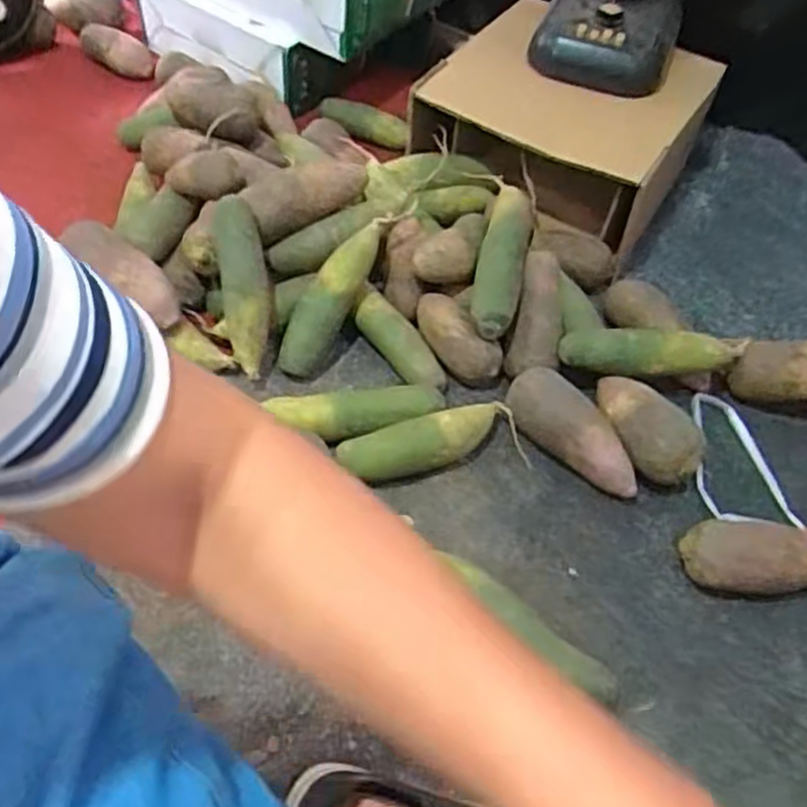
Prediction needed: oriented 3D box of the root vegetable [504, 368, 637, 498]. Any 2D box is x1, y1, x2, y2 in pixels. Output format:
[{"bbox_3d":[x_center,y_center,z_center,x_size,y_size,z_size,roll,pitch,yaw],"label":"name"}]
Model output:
[{"bbox_3d":[0.187,0.028,0.780,0.058,0.057,0.167,-37,63,-28],"label":"root vegetable"}]

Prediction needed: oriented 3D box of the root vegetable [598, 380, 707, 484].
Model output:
[{"bbox_3d":[0.261,0.031,0.796,0.072,0.075,0.138,-35,62,-27],"label":"root vegetable"}]

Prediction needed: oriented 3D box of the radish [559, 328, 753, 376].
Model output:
[{"bbox_3d":[0.292,-0.060,0.823,0.213,0.042,0.048,3,52,-2],"label":"radish"}]

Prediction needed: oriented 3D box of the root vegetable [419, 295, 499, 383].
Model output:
[{"bbox_3d":[0.062,-0.083,0.861,0.066,0.053,0.124,-19,56,-18],"label":"root vegetable"}]

